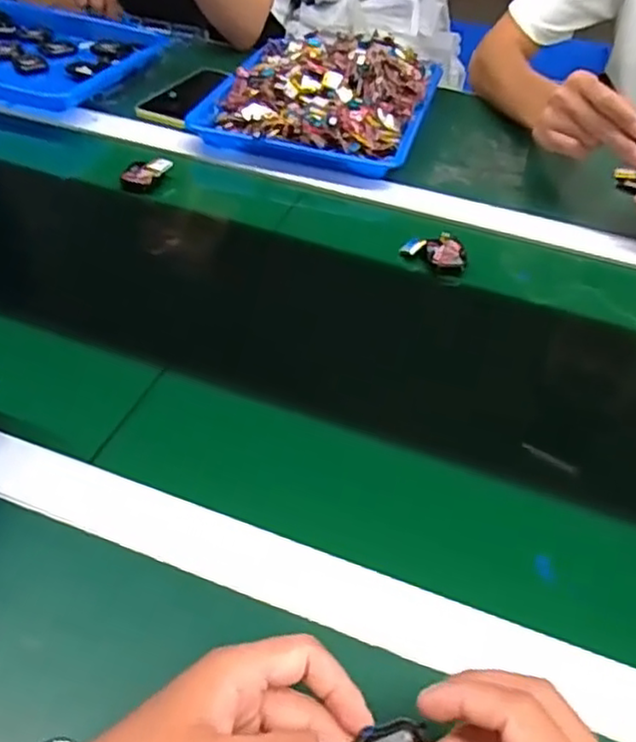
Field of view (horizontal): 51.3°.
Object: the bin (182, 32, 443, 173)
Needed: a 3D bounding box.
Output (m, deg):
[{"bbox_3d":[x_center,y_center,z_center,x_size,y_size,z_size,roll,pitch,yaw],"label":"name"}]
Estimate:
[{"bbox_3d":[0.006,-0.332,0.802,0.249,0.073,0.266,15,46,11],"label":"bin"}]

